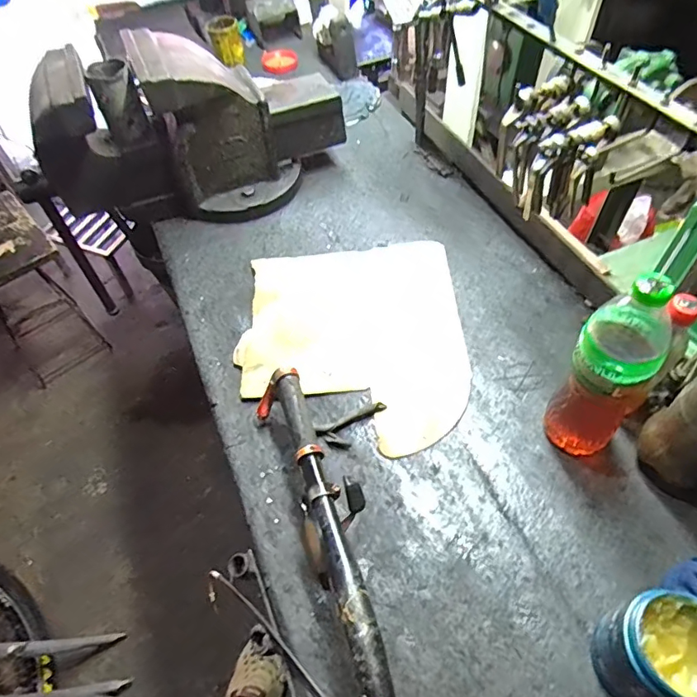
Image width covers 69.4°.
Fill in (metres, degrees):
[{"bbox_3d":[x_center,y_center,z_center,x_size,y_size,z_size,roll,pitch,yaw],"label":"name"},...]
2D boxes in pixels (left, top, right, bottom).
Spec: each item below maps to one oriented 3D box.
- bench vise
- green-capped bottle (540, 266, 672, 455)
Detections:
[{"bbox_3d":[-0.264,-0.378,0.891,0.505,0.282,0.218,-29,58,-17],"label":"bench vise"},{"bbox_3d":[0.278,0.032,0.547,0.083,0.272,0.064,27,60,21],"label":"green-capped bottle"}]

